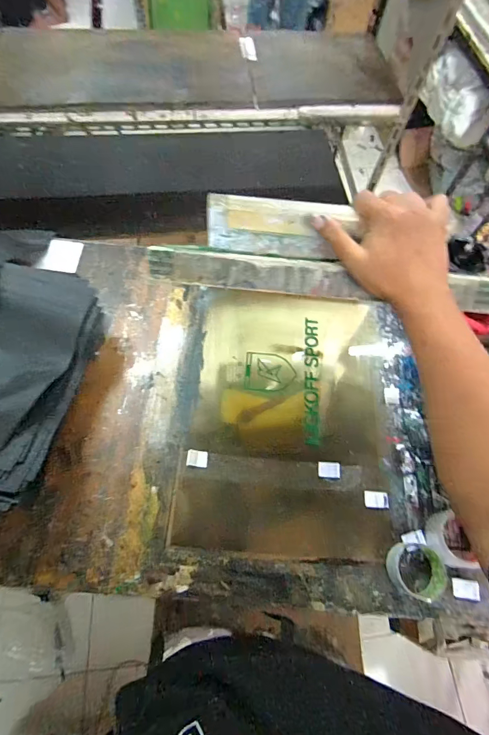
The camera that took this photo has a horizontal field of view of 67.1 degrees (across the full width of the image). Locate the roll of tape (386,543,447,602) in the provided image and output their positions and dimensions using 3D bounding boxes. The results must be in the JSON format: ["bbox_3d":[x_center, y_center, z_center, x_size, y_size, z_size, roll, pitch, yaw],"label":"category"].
[{"bbox_3d":[0.292,0.346,0.626,0.090,0.031,0.084,1,65,-2],"label":"roll of tape"}]

